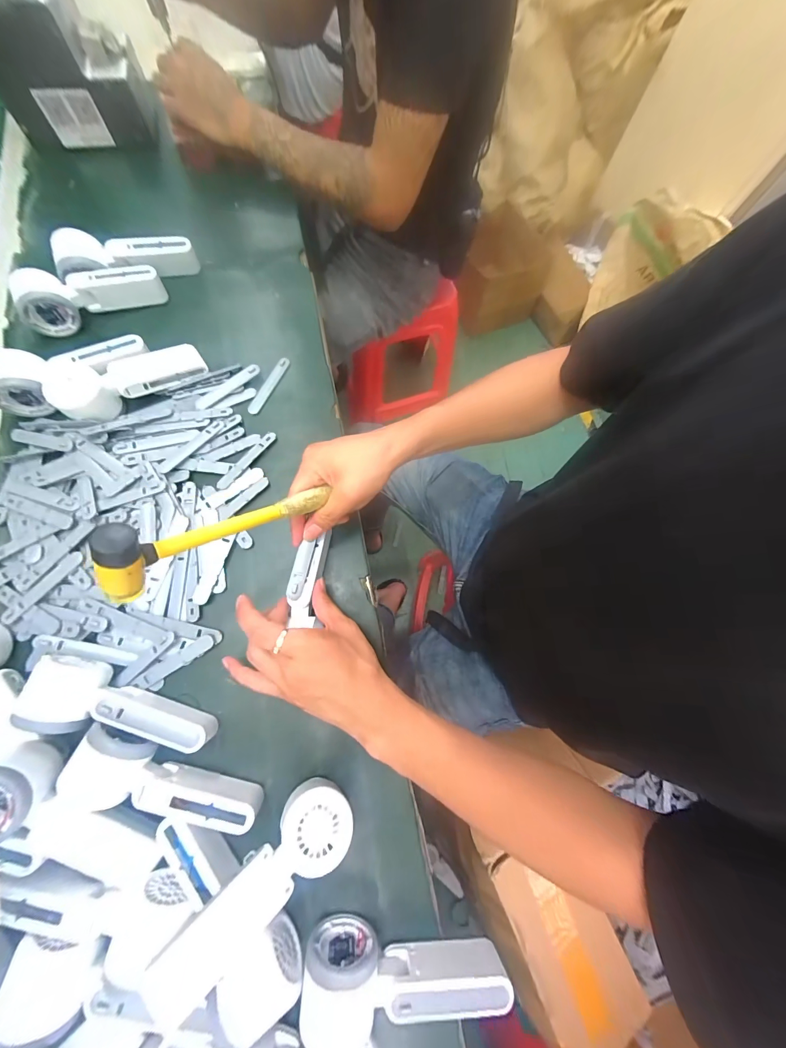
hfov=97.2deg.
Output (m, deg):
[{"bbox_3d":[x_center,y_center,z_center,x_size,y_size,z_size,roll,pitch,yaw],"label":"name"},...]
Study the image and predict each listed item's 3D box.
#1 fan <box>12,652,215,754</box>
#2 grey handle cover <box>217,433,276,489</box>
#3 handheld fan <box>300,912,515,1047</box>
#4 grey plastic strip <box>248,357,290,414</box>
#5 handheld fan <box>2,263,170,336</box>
[{"bbox_3d":[-0.259,0.172,0.331,0.178,0.053,0.056,14,73,-2],"label":"fan"},{"bbox_3d":[-0.179,-0.079,0.426,0.017,0.004,0.093,39,75,7],"label":"grey handle cover"},{"bbox_3d":[0.012,0.377,0.283,0.168,0.051,0.055,7,73,-4],"label":"handheld fan"},{"bbox_3d":[-0.166,-0.187,0.467,0.016,0.007,0.092,27,74,4],"label":"grey plastic strip"},{"bbox_3d":[-0.394,-0.300,0.454,0.169,0.050,0.053,-20,77,-11],"label":"handheld fan"}]

